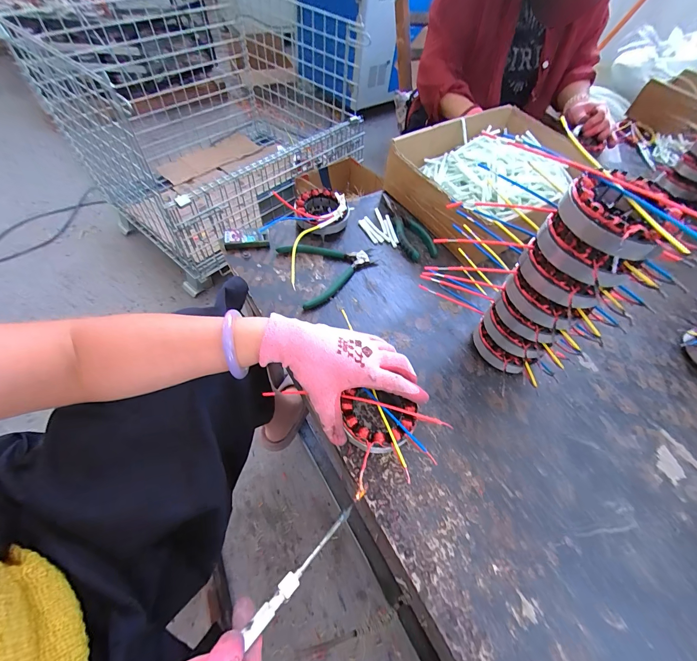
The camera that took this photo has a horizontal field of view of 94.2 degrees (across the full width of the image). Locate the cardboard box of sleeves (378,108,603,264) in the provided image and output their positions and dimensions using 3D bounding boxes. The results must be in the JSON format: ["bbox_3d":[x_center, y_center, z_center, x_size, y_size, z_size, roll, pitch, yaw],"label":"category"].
[{"bbox_3d":[0.245,-0.292,0.592,0.324,0.092,0.205,-33,66,-23],"label":"cardboard box of sleeves"}]

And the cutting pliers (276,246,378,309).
[{"bbox_3d":[-0.023,-0.100,0.491,0.136,0.012,0.116,-21,62,-17],"label":"cutting pliers"}]

